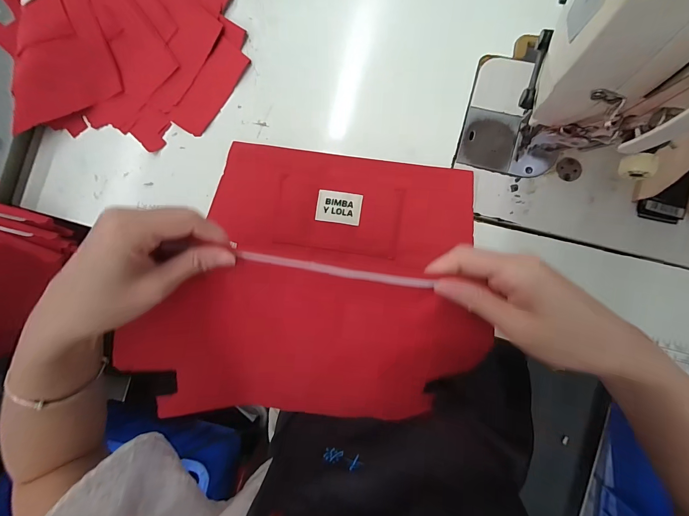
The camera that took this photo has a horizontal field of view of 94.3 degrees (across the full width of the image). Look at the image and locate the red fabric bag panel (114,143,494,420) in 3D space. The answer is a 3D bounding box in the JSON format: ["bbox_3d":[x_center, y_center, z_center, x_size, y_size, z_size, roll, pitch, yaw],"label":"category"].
[{"bbox_3d":[-0.019,0.009,0.290,0.273,0.111,0.261,6,83,4],"label":"red fabric bag panel"}]

